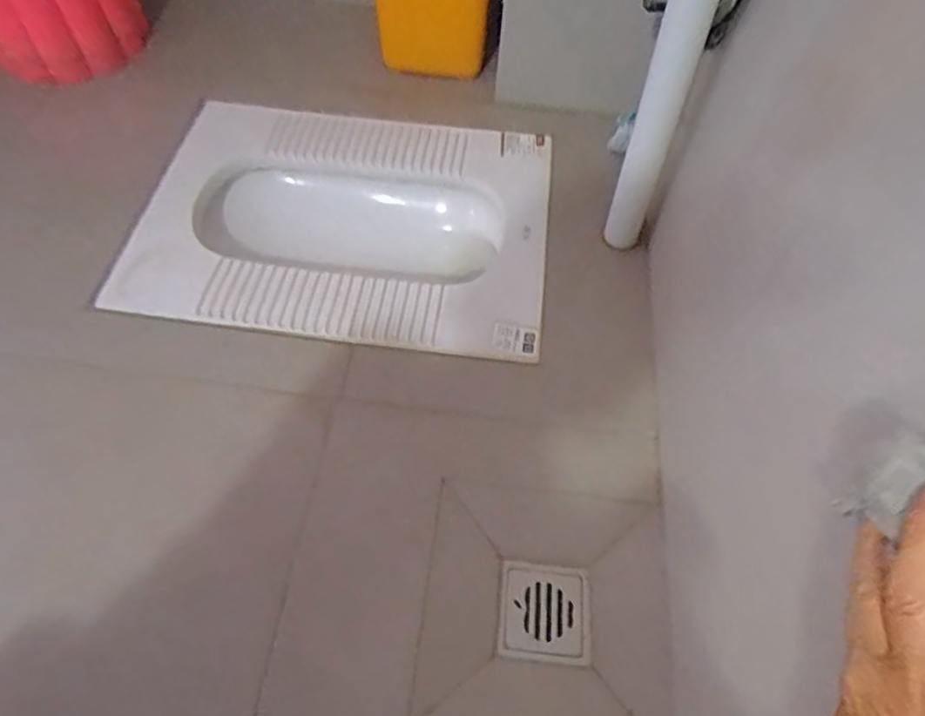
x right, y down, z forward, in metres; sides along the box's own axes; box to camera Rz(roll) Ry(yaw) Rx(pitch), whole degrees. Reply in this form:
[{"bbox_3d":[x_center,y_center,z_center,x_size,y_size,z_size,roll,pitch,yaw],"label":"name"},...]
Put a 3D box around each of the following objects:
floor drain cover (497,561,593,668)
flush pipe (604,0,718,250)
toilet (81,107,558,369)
[{"bbox_3d":[0.087,0.266,0.643,0.093,0.007,0.095,6,57,3],"label":"floor drain cover"},{"bbox_3d":[0.238,-0.311,0.712,0.056,0.503,0.049,11,58,6],"label":"flush pipe"},{"bbox_3d":[-0.178,-0.189,0.975,0.604,0.130,0.461,8,59,1],"label":"toilet"}]

